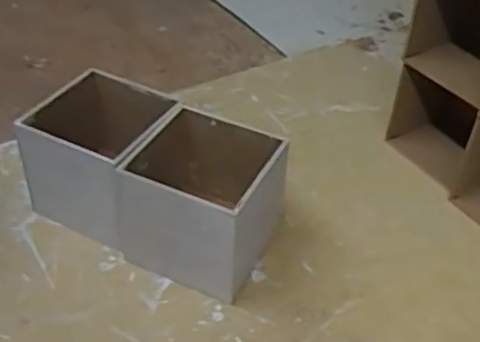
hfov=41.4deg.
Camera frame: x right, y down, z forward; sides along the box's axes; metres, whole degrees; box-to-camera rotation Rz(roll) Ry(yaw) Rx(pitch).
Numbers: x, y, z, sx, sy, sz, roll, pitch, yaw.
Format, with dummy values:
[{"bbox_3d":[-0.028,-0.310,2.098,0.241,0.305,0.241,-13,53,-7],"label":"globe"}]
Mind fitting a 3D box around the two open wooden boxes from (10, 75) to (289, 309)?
[{"bbox_3d":[-0.083,0.008,0.591,0.228,0.112,0.108,20,43,20],"label":"two open wooden boxes"}]

